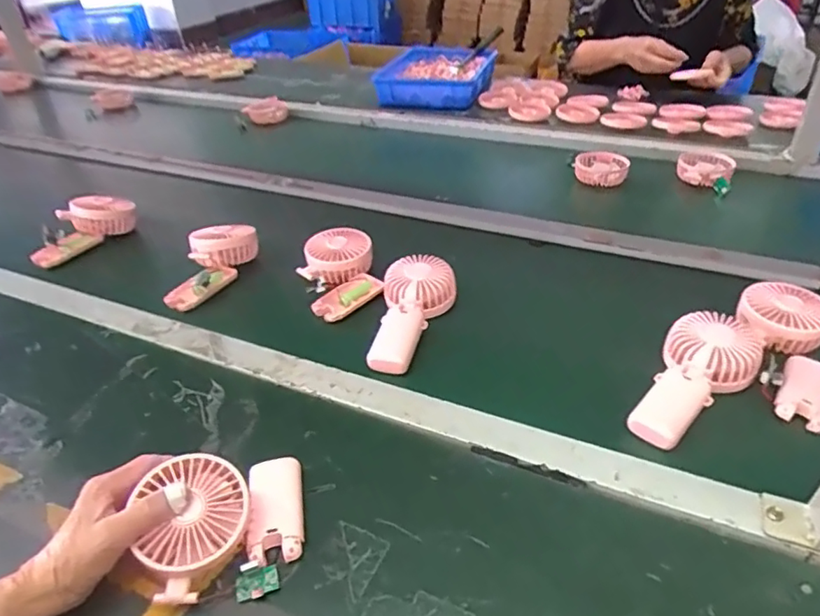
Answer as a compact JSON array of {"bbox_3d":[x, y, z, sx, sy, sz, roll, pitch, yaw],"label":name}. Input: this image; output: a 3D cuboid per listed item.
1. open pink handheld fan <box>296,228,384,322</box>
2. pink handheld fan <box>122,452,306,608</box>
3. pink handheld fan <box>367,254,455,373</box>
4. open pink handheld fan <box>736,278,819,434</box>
[{"bbox_3d":[-0.092,-0.048,0.733,0.103,0.044,0.157,-15,39,-16],"label":"open pink handheld fan"},{"bbox_3d":[-0.146,0.164,0.441,0.112,0.059,0.111,-8,37,-8],"label":"pink handheld fan"},{"bbox_3d":[-0.009,-0.002,0.652,0.084,0.039,0.175,14,40,20],"label":"pink handheld fan"},{"bbox_3d":[0.396,0.042,0.583,0.090,0.041,0.188,8,54,14],"label":"open pink handheld fan"}]

